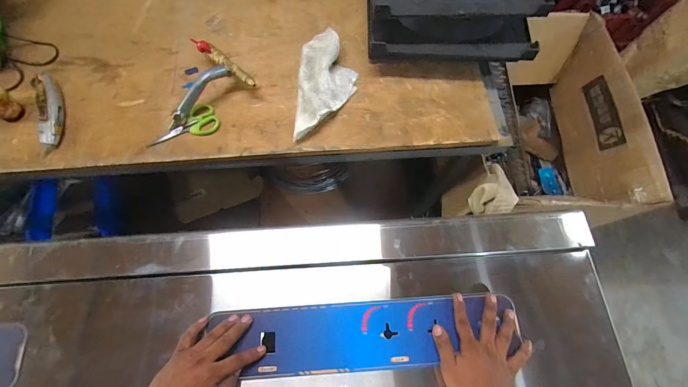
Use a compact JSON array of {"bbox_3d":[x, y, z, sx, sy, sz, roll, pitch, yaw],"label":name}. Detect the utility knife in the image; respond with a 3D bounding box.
[{"bbox_3d":[-0.532,-0.152,0.575,0.046,0.015,0.164,-20,71,-9],"label":"utility knife"}]

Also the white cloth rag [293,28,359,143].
[{"bbox_3d":[-0.032,-0.209,0.597,0.110,0.036,0.241,3,69,-1],"label":"white cloth rag"}]

